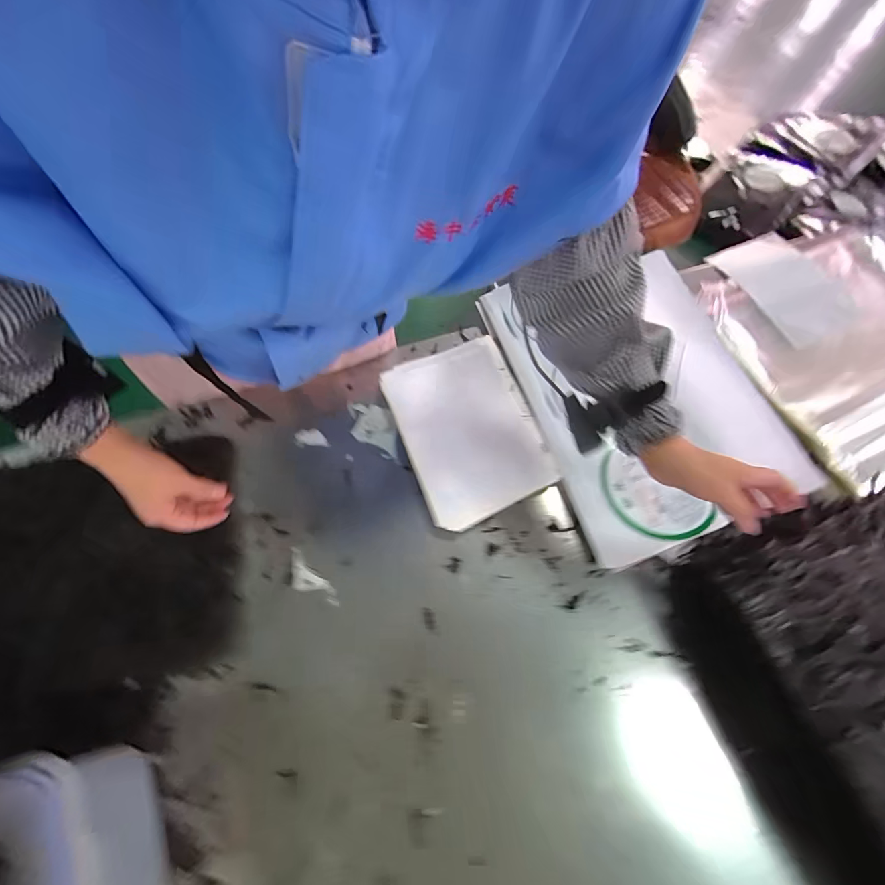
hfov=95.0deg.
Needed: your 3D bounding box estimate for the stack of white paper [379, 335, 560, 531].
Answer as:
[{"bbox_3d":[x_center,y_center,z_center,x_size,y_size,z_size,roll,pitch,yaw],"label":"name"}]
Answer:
[{"bbox_3d":[0.036,-0.021,0.638,0.198,0.037,0.275,-20,70,-9],"label":"stack of white paper"}]

